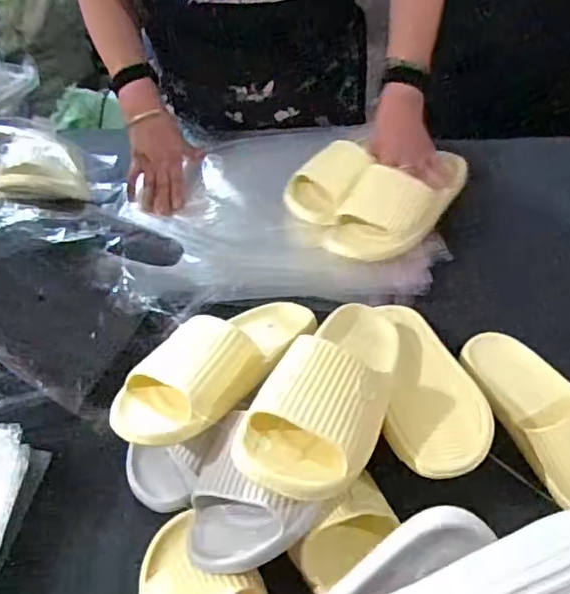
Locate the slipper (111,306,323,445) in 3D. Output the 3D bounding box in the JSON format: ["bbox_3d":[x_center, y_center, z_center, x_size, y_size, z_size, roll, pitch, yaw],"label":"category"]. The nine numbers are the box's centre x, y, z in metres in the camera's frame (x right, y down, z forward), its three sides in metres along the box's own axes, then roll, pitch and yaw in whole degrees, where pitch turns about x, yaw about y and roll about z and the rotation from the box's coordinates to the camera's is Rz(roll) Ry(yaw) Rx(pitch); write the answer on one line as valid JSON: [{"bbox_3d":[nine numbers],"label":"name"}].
[{"bbox_3d":[-0.059,0.044,0.599,0.102,0.070,0.261,23,33,25],"label":"slipper"}]

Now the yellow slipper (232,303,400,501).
[{"bbox_3d":[0.049,0.071,0.545,0.099,0.079,0.253,16,31,19],"label":"yellow slipper"}]

